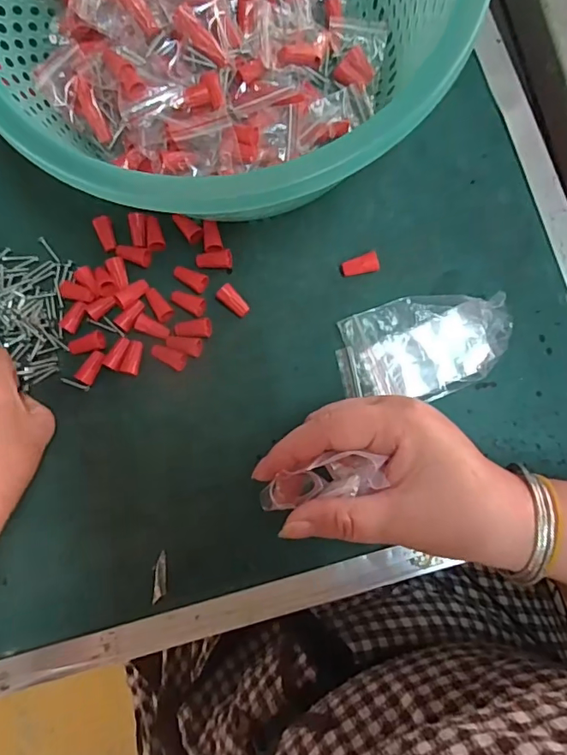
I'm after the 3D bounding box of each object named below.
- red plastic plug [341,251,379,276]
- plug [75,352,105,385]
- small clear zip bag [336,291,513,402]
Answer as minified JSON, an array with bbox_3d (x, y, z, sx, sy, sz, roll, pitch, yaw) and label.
[{"bbox_3d":[0.050,-0.072,0.326,0.024,0.011,0.012,-16,82,1],"label":"red plastic plug"},{"bbox_3d":[-0.125,-0.006,0.327,0.011,0.006,0.023,33,86,7],"label":"plug"},{"bbox_3d":[0.088,-0.020,0.313,0.105,0.016,0.061,-11,83,2],"label":"small clear zip bag"}]

